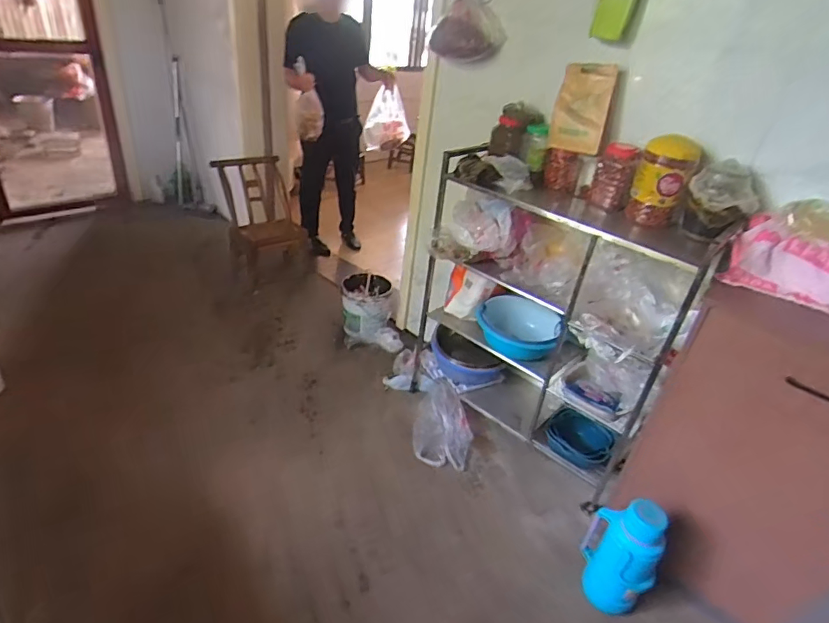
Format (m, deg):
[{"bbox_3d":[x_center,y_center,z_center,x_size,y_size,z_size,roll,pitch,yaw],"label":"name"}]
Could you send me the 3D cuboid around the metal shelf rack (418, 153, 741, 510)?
[{"bbox_3d":[0.469,0.016,1.800,0.322,0.950,0.917,-23,43,-39],"label":"metal shelf rack"}]

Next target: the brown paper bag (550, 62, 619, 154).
[{"bbox_3d":[0.541,-0.656,1.598,0.041,0.254,0.194,-20,41,-37],"label":"brown paper bag"}]

